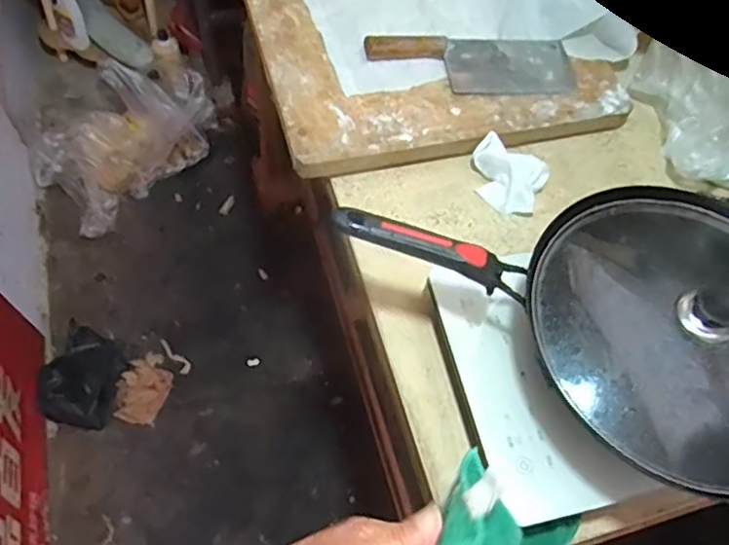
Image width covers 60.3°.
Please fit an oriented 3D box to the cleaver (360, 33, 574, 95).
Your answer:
[{"bbox_3d":[0.151,-0.290,0.870,0.293,0.036,0.105,-6,62,-6],"label":"cleaver"}]

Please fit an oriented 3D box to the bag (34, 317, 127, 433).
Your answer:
[{"bbox_3d":[-0.619,0.230,1.399,0.162,0.075,0.220,14,62,5],"label":"bag"}]

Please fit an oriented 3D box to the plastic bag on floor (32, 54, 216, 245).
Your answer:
[{"bbox_3d":[-0.617,-0.366,1.637,0.314,0.204,0.488,42,68,18],"label":"plastic bag on floor"}]

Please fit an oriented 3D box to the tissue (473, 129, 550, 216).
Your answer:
[{"bbox_3d":[0.181,-0.123,0.807,0.095,0.040,0.076,27,64,11],"label":"tissue"}]

